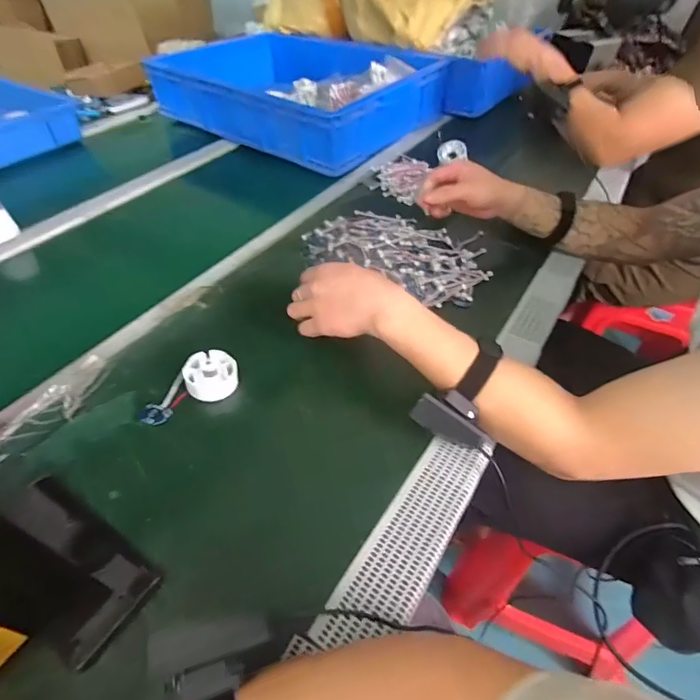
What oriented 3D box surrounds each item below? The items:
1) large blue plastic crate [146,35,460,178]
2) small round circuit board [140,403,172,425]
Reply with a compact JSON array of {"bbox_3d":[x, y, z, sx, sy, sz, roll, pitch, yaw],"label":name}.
[{"bbox_3d":[-0.118,-0.617,1.021,0.582,0.122,0.442,29,53,25],"label":"large blue plastic crate"},{"bbox_3d":[-0.207,0.068,0.453,0.034,0.007,0.023,9,46,9],"label":"small round circuit board"}]

